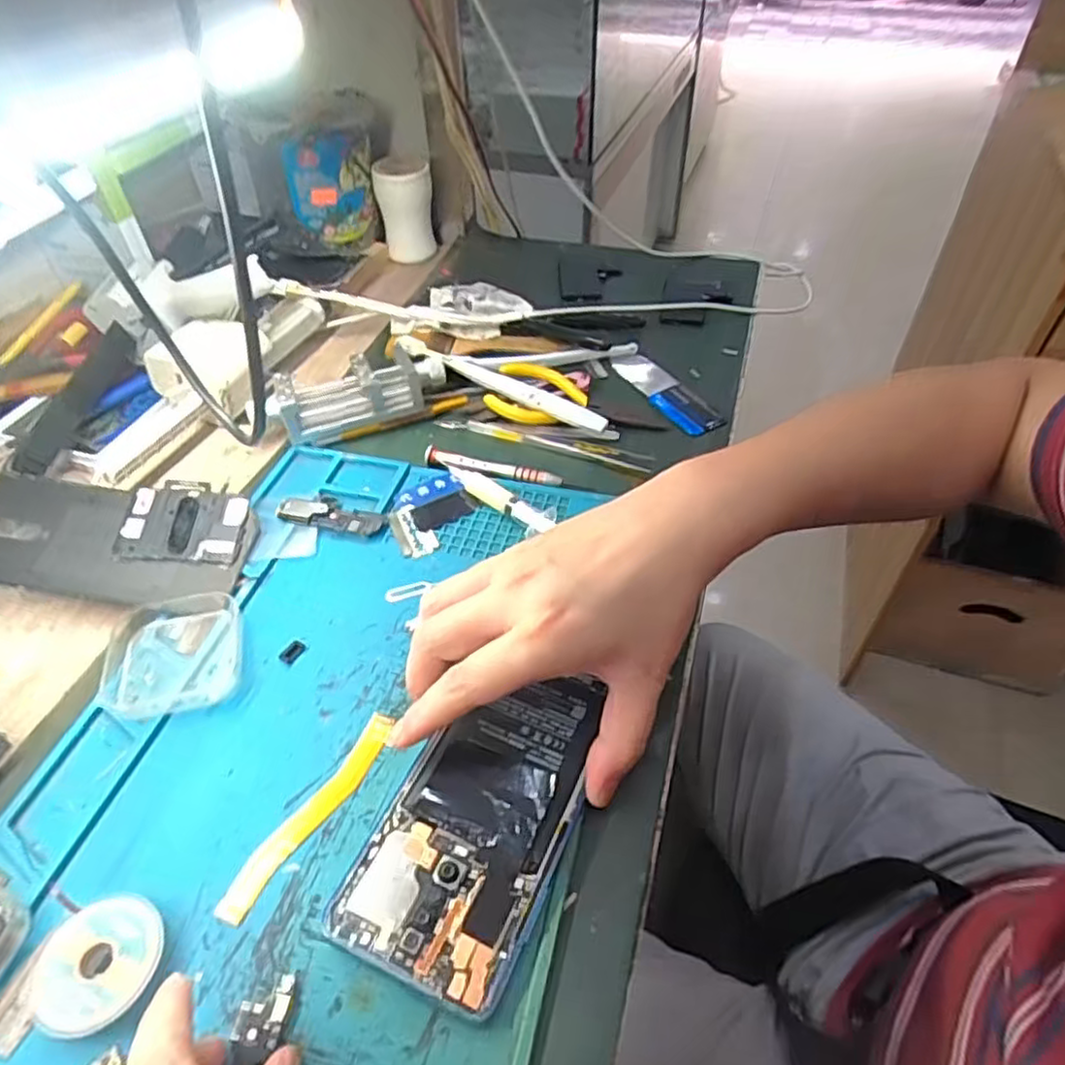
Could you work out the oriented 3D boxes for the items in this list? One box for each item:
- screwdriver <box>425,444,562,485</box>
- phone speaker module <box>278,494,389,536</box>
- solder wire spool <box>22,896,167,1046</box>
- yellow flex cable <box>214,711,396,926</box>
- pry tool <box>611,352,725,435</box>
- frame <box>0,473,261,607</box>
[{"bbox_3d":[-0.027,-0.043,0.455,0.094,0.009,0.012,11,48,10],"label":"screwdriver"},{"bbox_3d":[-0.126,-0.012,0.430,0.069,0.005,0.026,8,47,8],"label":"phone speaker module"},{"bbox_3d":[-0.163,0.164,0.259,0.042,0.013,0.045,0,47,0],"label":"solder wire spool"},{"bbox_3d":[-0.098,0.123,0.304,0.016,0.005,0.100,26,52,23],"label":"yellow flex cable"},{"bbox_3d":[0.100,-0.105,0.515,0.035,0.005,0.106,-23,51,-20],"label":"pry tool"},{"bbox_3d":[-0.246,0.002,0.398,0.155,0.008,0.078,5,56,-5],"label":"frame"}]

